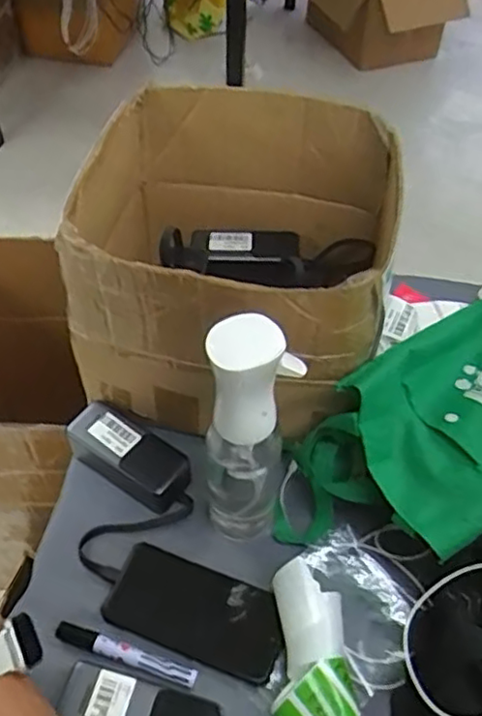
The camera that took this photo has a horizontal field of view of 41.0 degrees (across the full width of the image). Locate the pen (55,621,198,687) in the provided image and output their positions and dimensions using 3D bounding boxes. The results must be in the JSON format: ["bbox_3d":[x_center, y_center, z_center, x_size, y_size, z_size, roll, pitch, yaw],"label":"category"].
[{"bbox_3d":[-0.103,0.261,0.570,0.130,0.012,0.015,16,51,10],"label":"pen"}]

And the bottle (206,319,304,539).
[{"bbox_3d":[0.005,0.072,0.555,0.073,0.270,0.054,5,50,1],"label":"bottle"}]

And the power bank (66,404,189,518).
[{"bbox_3d":[-0.116,0.104,0.673,0.139,0.049,0.056,28,55,19],"label":"power bank"}]

